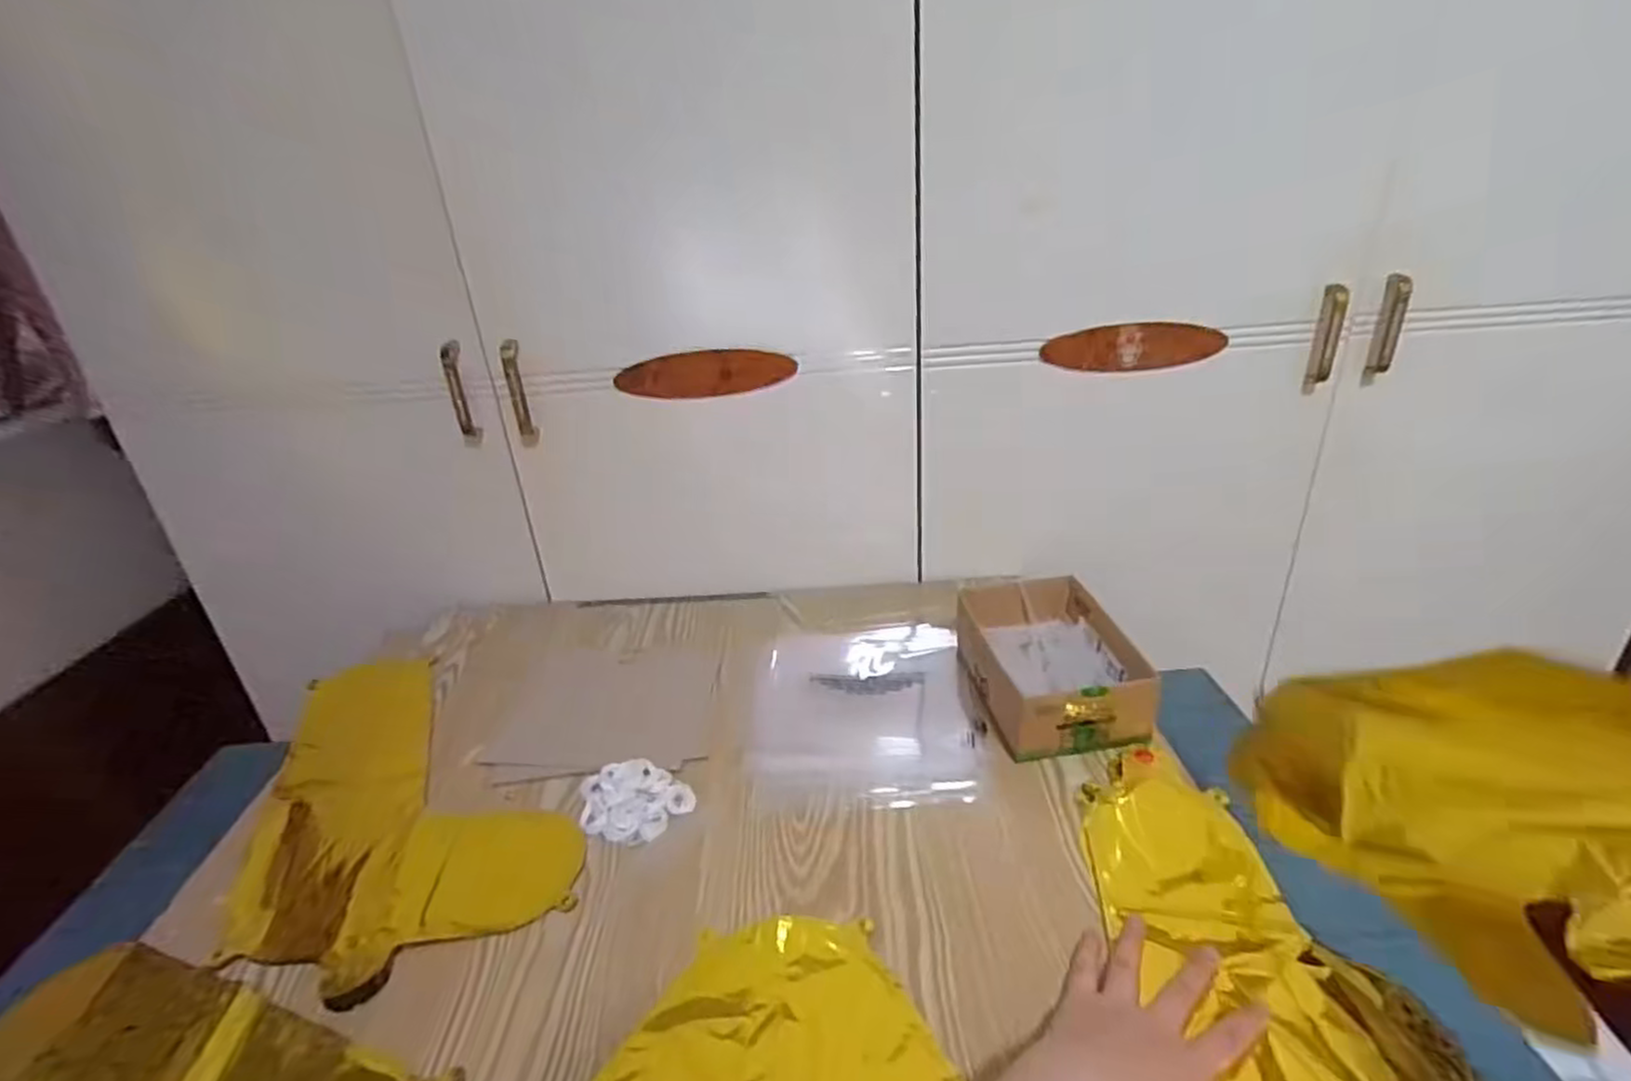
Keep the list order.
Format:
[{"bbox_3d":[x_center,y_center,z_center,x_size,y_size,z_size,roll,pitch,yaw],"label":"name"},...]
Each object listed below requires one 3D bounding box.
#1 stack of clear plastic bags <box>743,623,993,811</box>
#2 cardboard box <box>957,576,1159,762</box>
[{"bbox_3d":[0.044,0.152,0.706,0.204,0.010,0.247,-4,26,2],"label":"stack of clear plastic bags"},{"bbox_3d":[0.214,0.115,0.689,0.126,0.066,0.181,-7,26,-4],"label":"cardboard box"}]

